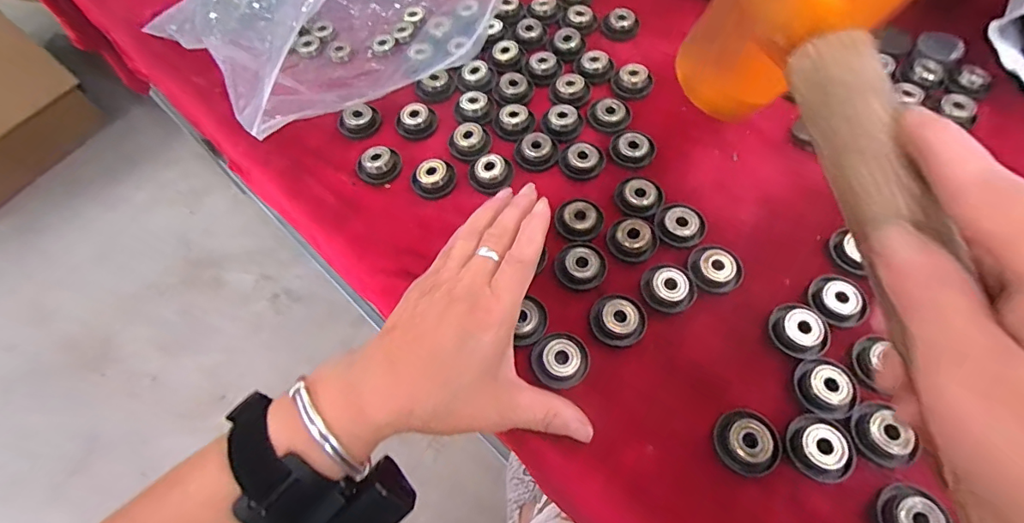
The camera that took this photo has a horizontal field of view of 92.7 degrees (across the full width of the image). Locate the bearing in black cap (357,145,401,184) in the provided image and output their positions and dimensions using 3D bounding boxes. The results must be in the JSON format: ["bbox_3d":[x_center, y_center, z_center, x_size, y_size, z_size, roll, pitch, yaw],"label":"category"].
[{"bbox_3d":[-0.100,-0.071,0.361,0.033,0.013,0.025,6,63,6],"label":"bearing in black cap"}]

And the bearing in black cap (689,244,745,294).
[{"bbox_3d":[0.129,0.003,0.309,0.030,0.007,0.034,-12,62,-4],"label":"bearing in black cap"}]

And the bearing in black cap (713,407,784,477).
[{"bbox_3d":[0.126,0.096,0.260,0.032,0.007,0.032,-10,62,-2],"label":"bearing in black cap"}]

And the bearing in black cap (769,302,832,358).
[{"bbox_3d":[0.167,0.039,0.284,0.027,0.011,0.032,-11,62,-3],"label":"bearing in black cap"}]

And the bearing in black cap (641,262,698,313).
[{"bbox_3d":[0.098,0.016,0.302,0.033,0.009,0.029,11,63,8],"label":"bearing in black cap"}]

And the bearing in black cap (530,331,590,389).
[{"bbox_3d":[0.028,0.056,0.285,0.032,0.010,0.033,-1,62,2],"label":"bearing in black cap"}]

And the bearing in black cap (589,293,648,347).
[{"bbox_3d":[0.064,0.034,0.295,0.032,0.007,0.033,-1,62,2],"label":"bearing in black cap"}]

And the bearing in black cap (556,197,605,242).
[{"bbox_3d":[0.046,-0.028,0.331,0.031,0.008,0.030,-1,62,2],"label":"bearing in black cap"}]

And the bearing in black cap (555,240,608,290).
[{"bbox_3d":[0.045,0.002,0.313,0.031,0.006,0.031,-1,62,2],"label":"bearing in black cap"}]

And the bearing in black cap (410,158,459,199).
[{"bbox_3d":[-0.057,-0.060,0.352,0.029,0.011,0.028,30,67,17],"label":"bearing in black cap"}]

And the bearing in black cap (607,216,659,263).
[{"bbox_3d":[0.078,-0.015,0.318,0.031,0.010,0.027,27,67,16],"label":"bearing in black cap"}]

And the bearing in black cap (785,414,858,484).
[{"bbox_3d":[0.163,0.097,0.256,0.033,0.006,0.031,-1,62,2],"label":"bearing in black cap"}]

